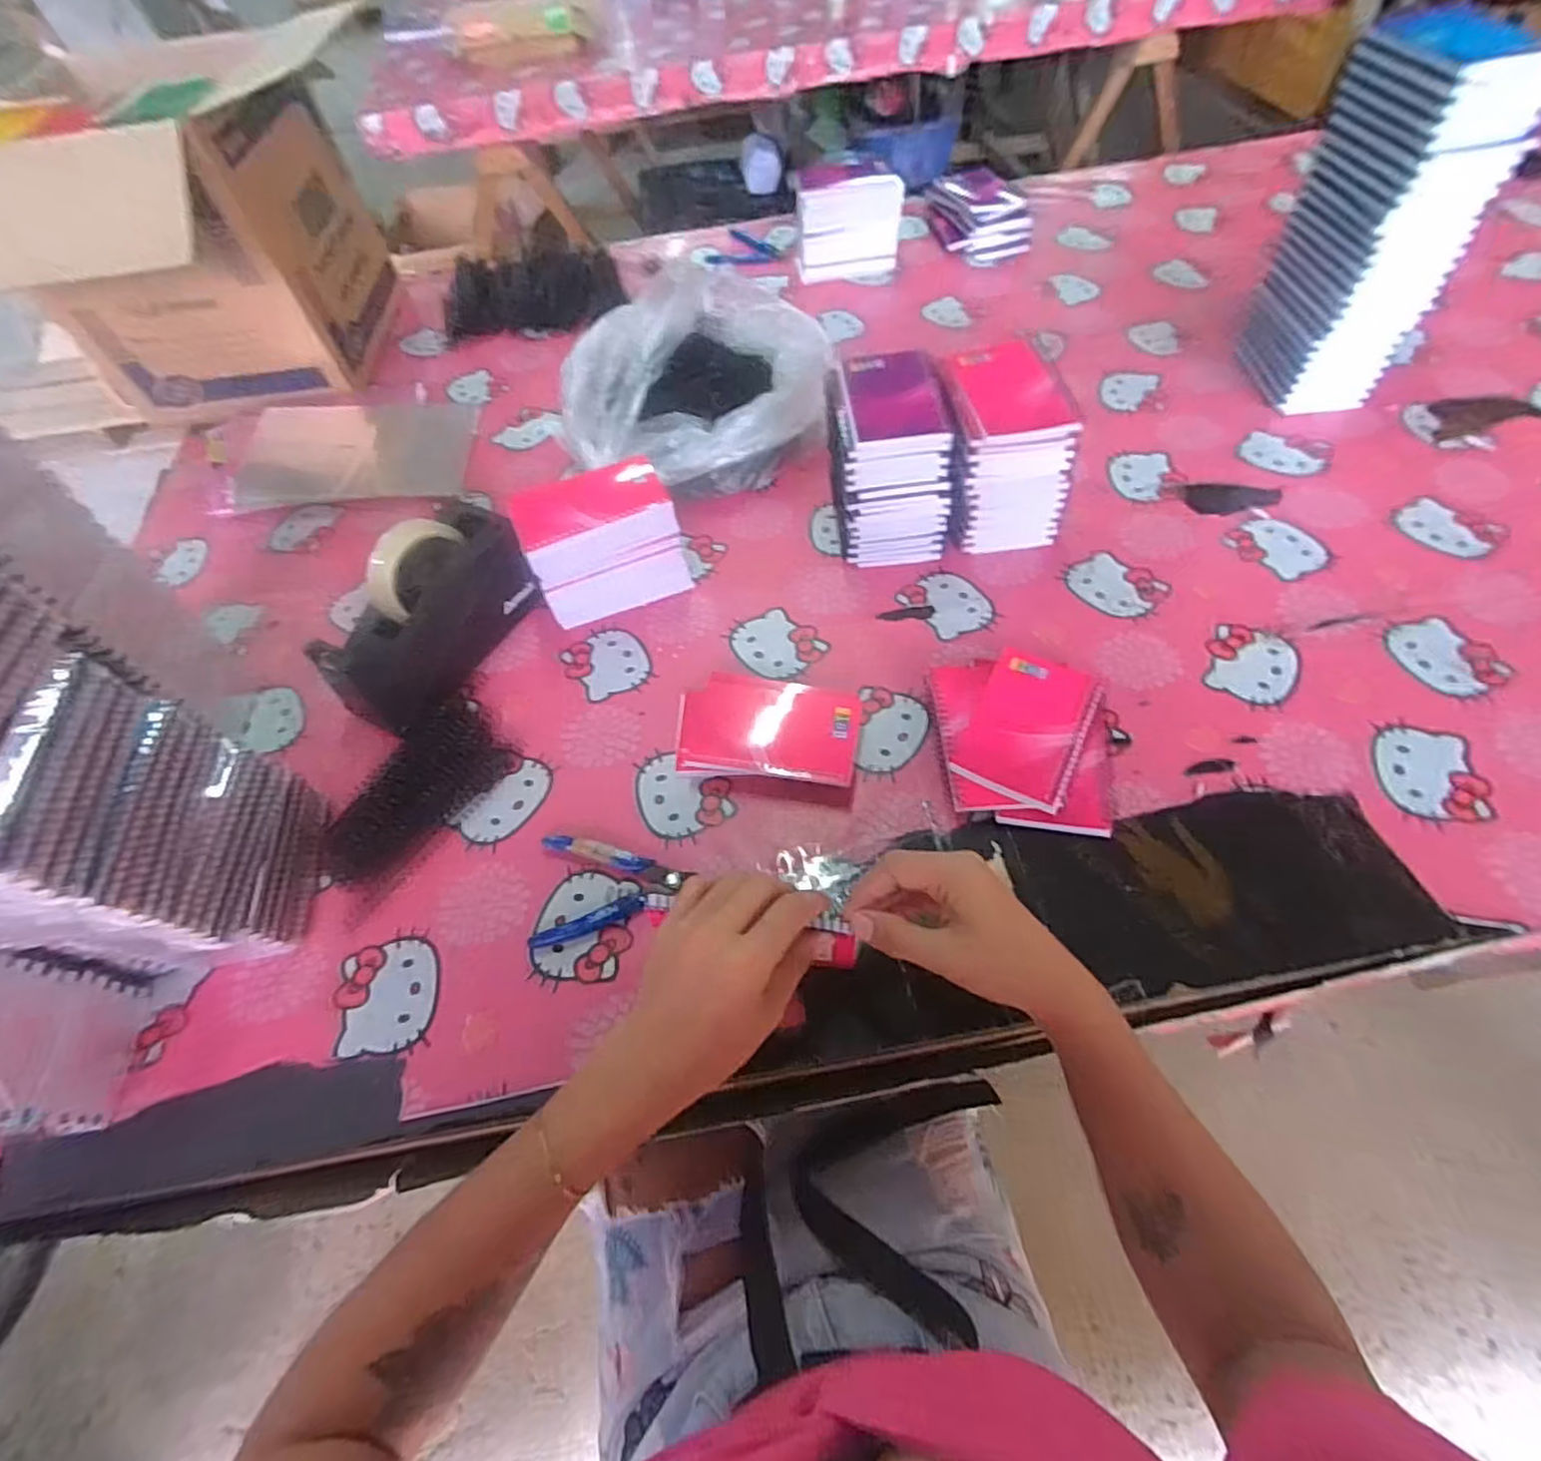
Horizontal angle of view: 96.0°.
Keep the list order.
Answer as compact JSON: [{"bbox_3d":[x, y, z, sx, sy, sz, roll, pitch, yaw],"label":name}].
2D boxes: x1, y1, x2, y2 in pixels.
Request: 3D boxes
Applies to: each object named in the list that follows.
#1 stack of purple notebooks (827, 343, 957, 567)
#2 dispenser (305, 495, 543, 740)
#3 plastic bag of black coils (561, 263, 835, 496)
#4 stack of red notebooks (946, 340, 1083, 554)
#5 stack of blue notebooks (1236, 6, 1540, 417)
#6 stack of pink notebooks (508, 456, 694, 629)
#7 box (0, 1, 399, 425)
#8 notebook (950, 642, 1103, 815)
[{"bbox_3d":[0.108,-0.251,0.655,0.100,0.133,0.134,-5,57,2],"label":"stack of purple notebooks"},{"bbox_3d":[-0.298,-0.105,0.608,0.086,0.115,0.192,20,61,17],"label":"dispenser"},{"bbox_3d":[-0.081,-0.362,0.746,0.260,0.135,0.223,-25,59,-11],"label":"plastic bag of black coils"},{"bbox_3d":[0.211,-0.260,0.652,0.108,0.136,0.134,-4,57,2],"label":"stack of red notebooks"},{"bbox_3d":[0.581,-0.480,0.676,0.107,0.295,0.143,-4,57,2],"label":"stack of blue notebooks"},{"bbox_3d":[-0.153,-0.171,0.638,0.132,0.114,0.070,-23,58,-10],"label":"stack of pink notebooks"},{"bbox_3d":[-0.668,-0.578,0.842,0.335,0.291,0.397,-8,57,-1],"label":"box"},{"bbox_3d":[0.202,-0.006,0.539,0.082,0.007,0.129,22,64,20],"label":"notebook"}]

